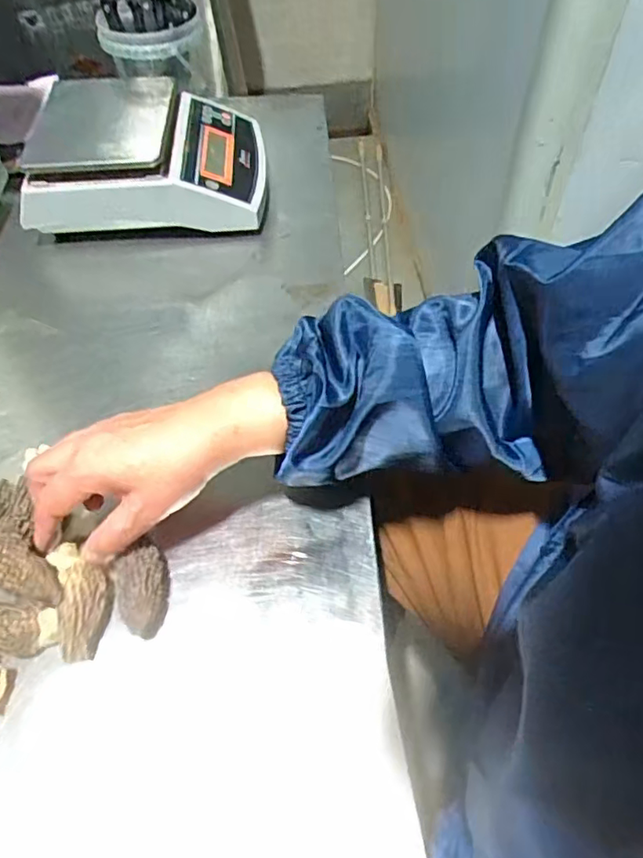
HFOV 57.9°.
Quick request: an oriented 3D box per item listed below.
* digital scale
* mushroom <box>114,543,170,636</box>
[{"bbox_3d":[-0.192,-0.303,0.643,0.248,0.095,0.189,-4,55,0],"label":"digital scale"},{"bbox_3d":[-0.118,0.108,0.387,0.032,0.029,0.053,-14,55,-7],"label":"mushroom"}]

